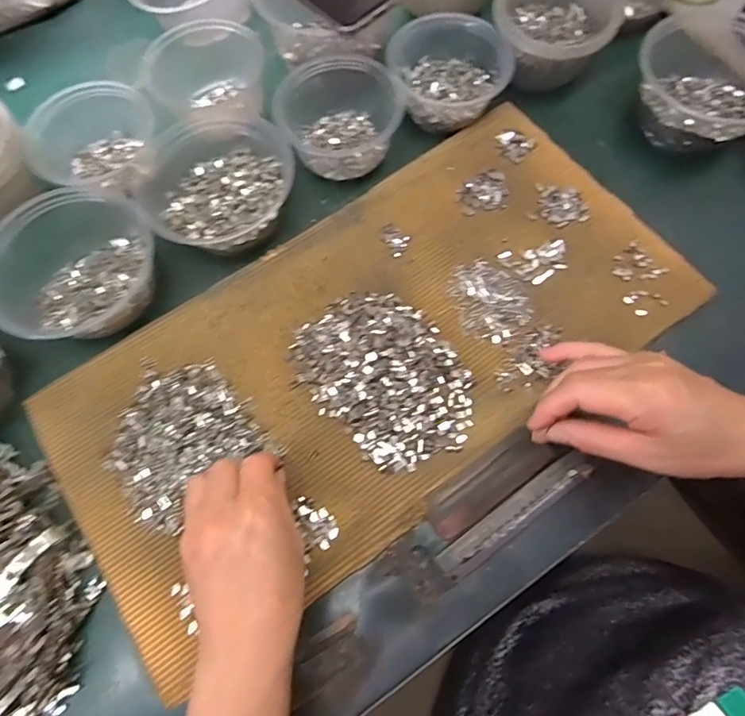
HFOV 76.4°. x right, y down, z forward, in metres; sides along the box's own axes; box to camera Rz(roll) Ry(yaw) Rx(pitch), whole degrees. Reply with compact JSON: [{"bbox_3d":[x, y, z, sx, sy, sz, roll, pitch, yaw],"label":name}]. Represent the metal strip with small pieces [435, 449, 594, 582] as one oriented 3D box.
[{"bbox_3d":[0.100,0.108,0.329,0.126,0.004,0.021,-34,71,-10],"label":"metal strip with small pieces"}]

